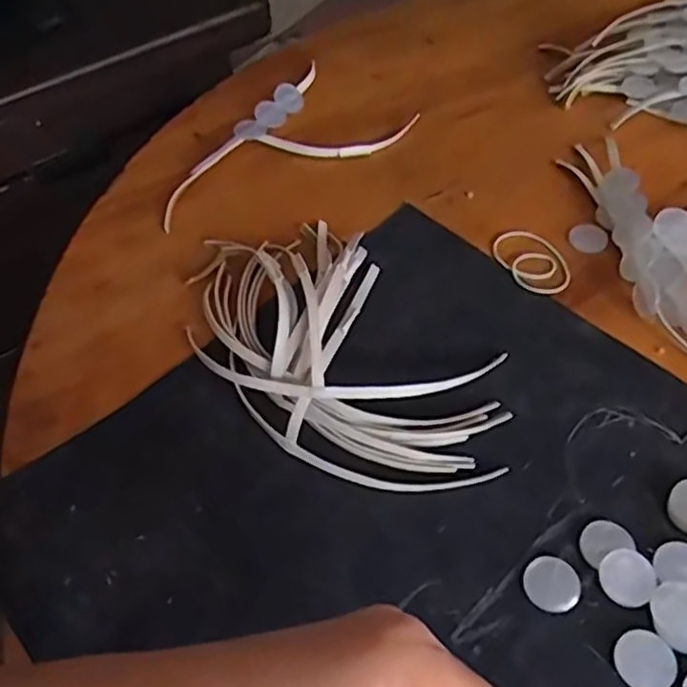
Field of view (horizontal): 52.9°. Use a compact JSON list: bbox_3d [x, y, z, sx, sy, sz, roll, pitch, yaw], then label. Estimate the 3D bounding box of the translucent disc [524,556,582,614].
[{"bbox_3d":[0.099,0.113,0.325,0.025,0.004,0.025,-2,51,2],"label":"translucent disc"}]

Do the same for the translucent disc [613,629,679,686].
[{"bbox_3d":[0.132,0.138,0.301,0.025,0.004,0.025,-2,51,2],"label":"translucent disc"}]

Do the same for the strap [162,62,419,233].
[{"bbox_3d":[-0.065,-0.168,0.550,0.216,0.015,0.129,-28,55,-18],"label":"strap"}]

